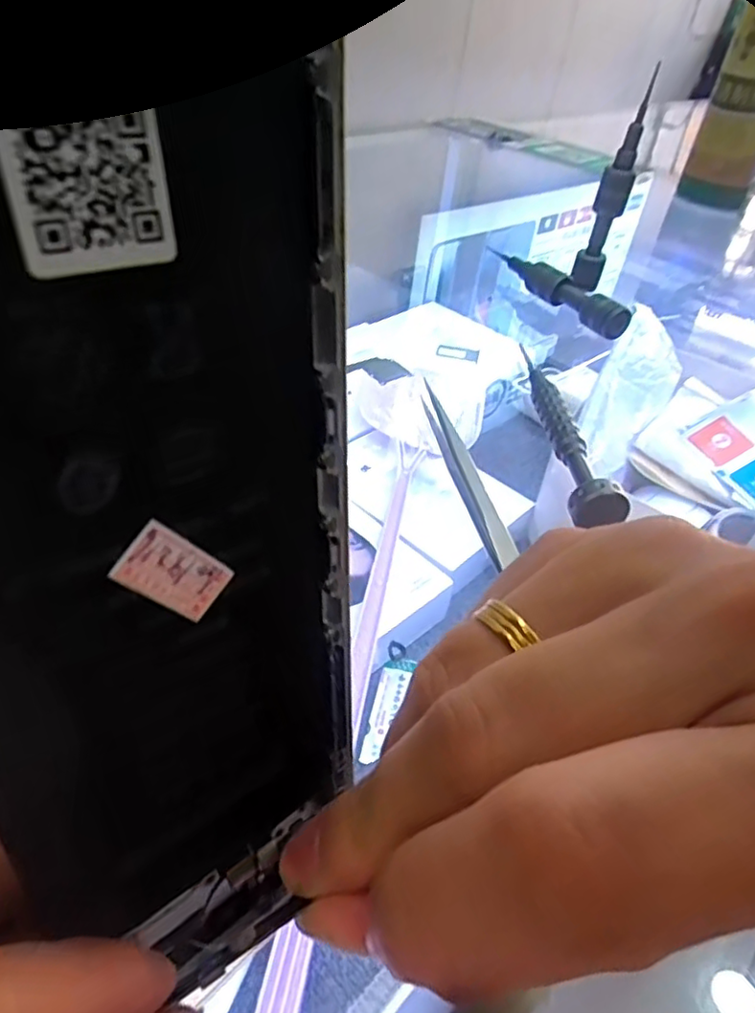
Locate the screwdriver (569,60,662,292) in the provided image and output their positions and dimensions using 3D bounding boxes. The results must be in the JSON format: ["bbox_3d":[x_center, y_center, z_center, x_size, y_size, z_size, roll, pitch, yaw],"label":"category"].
[{"bbox_3d":[0.130,-0.174,0.346,0.017,0.104,0.014,17,41,11],"label":"screwdriver"}]

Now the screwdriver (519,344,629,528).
[{"bbox_3d":[0.072,-0.036,0.245,0.016,0.012,0.112,4,41,-4],"label":"screwdriver"}]

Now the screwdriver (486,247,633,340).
[{"bbox_3d":[0.099,-0.122,0.350,0.016,0.015,0.098,-18,47,-27],"label":"screwdriver"}]

